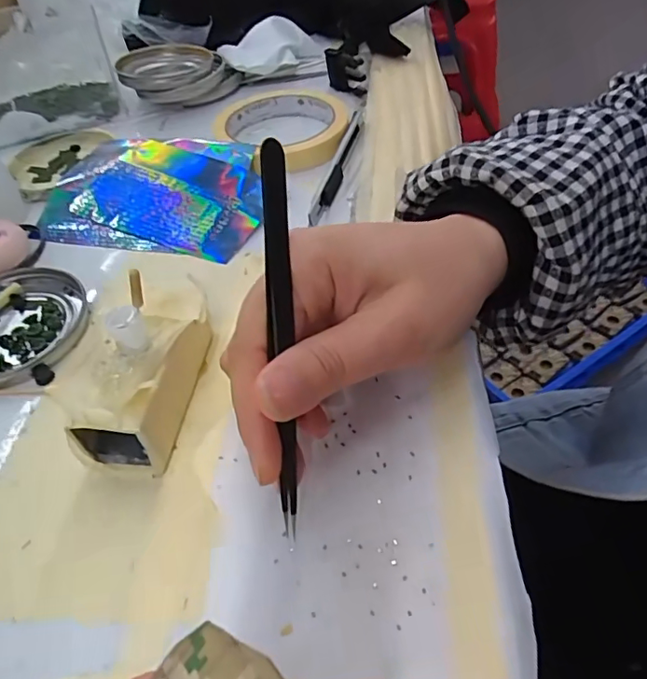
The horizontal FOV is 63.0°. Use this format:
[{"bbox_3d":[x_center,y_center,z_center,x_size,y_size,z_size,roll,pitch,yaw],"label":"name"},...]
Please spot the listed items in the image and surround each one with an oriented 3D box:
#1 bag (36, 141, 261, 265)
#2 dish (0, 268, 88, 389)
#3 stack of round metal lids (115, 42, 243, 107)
[{"bbox_3d":[-0.111,-0.098,0.343,0.154,0.021,0.098,9,49,15],"label":"bag"},{"bbox_3d":[-0.163,-0.007,0.271,0.075,0.012,0.076,-4,47,4],"label":"dish"},{"bbox_3d":[-0.124,-0.223,0.456,0.096,0.036,0.083,-20,48,-11],"label":"stack of round metal lids"}]

